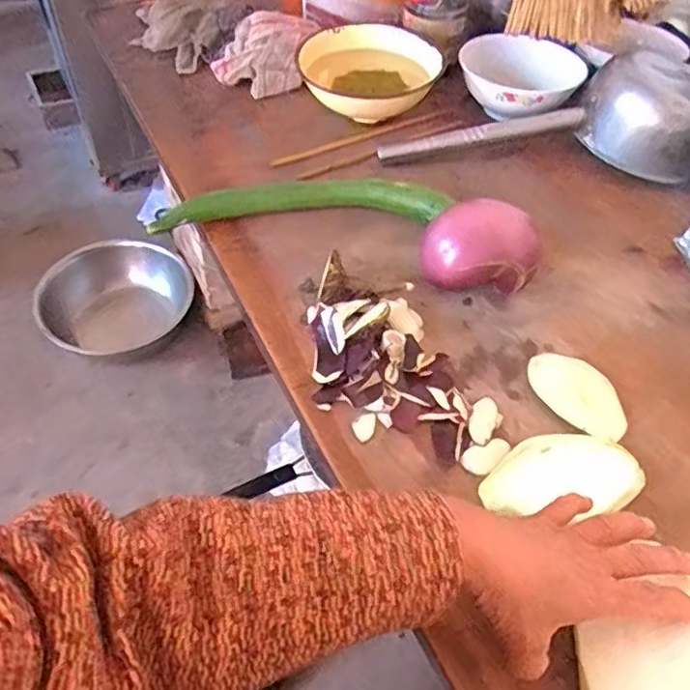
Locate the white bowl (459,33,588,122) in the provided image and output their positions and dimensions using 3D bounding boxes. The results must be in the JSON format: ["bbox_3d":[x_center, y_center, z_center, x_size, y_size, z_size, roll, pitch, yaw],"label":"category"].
[{"bbox_3d":[0.223,-0.334,0.780,0.130,0.064,0.143,1,50,-2],"label":"white bowl"}]

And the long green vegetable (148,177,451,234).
[{"bbox_3d":[-0.047,-0.152,0.657,0.315,0.040,0.064,0,50,-3],"label":"long green vegetable"}]

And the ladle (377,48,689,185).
[{"bbox_3d":[0.243,-0.276,0.728,0.389,0.093,0.144,3,50,0],"label":"ladle"}]

